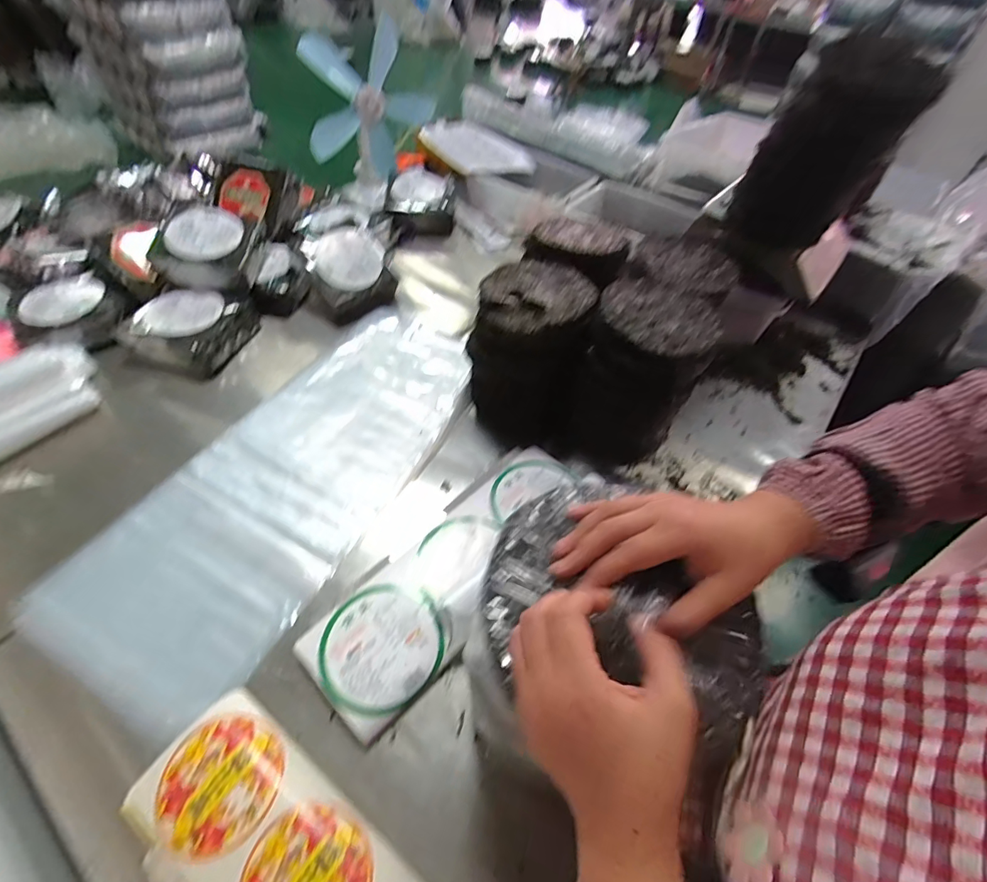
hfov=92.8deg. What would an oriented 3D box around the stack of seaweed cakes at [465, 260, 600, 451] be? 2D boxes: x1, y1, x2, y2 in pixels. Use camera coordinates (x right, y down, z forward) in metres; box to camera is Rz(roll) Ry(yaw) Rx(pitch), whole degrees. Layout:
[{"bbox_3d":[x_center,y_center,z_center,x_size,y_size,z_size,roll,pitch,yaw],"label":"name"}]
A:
[{"bbox_3d":[0.067,-0.166,0.908,0.205,0.260,0.226,18,54,10],"label":"stack of seaweed cakes"}]

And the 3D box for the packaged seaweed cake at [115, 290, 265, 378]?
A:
[{"bbox_3d":[-0.659,-0.251,1.019,0.200,0.093,0.198,13,53,7],"label":"packaged seaweed cake"}]

